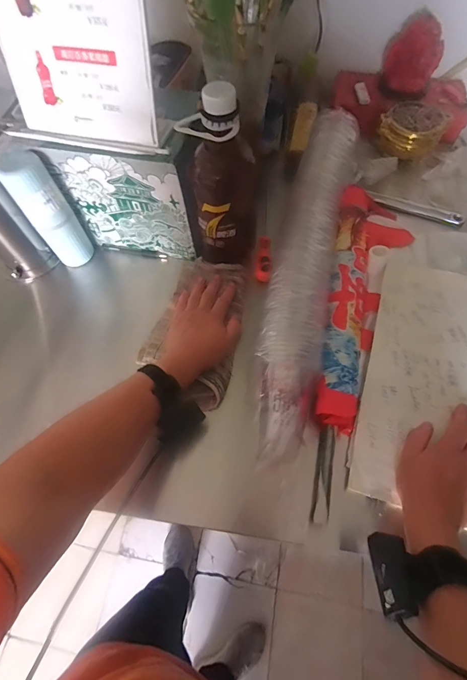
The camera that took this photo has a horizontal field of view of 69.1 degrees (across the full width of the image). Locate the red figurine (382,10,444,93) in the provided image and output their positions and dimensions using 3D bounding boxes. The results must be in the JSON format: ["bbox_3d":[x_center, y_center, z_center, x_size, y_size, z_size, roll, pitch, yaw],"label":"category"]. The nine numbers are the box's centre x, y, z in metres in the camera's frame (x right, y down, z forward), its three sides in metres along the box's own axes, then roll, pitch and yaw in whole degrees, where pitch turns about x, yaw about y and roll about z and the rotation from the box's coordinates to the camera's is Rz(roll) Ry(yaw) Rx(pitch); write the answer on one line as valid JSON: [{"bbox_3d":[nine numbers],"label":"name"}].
[{"bbox_3d":[0.382,-0.615,0.717,0.108,0.108,0.081,14,65,9],"label":"red figurine"}]

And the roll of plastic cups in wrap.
[{"bbox_3d":[0.116,-0.124,0.540,0.100,0.086,0.612,12,65,9],"label":"roll of plastic cups in wrap"}]

